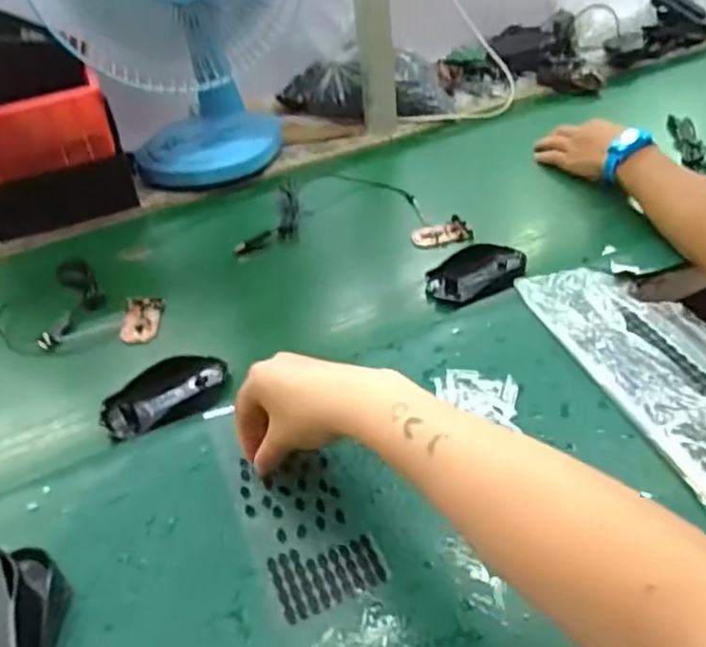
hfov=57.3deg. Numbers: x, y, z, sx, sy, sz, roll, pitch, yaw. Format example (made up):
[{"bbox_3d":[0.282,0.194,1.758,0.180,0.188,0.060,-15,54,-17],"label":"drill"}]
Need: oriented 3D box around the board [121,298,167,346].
[{"bbox_3d":[-0.218,-0.002,0.670,0.037,0.007,0.062,8,48,-12],"label":"board"}]

